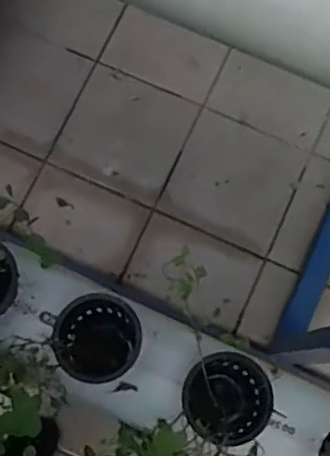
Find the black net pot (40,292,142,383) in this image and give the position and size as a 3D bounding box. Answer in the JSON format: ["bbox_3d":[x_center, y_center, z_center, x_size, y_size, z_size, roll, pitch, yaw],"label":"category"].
[{"bbox_3d":[-0.063,0.103,0.591,0.080,0.086,0.075,0,76,0],"label":"black net pot"}]

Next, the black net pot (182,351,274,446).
[{"bbox_3d":[0.054,0.150,0.572,0.074,0.051,0.074,0,76,0],"label":"black net pot"}]

